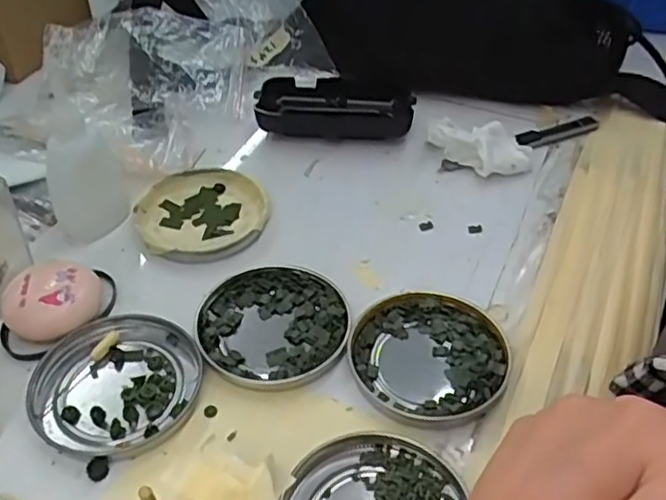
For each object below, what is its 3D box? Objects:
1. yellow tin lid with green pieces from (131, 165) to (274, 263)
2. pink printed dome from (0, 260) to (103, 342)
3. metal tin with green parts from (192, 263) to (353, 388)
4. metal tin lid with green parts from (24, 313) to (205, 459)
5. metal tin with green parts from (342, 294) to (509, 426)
[{"bbox_3d":[-0.081,-0.024,0.418,0.079,0.010,0.077,1,43,-1],"label":"yellow tin lid with green pieces"},{"bbox_3d":[-0.146,0.028,0.353,0.048,0.023,0.039,-18,47,-19],"label":"pink printed dome"},{"bbox_3d":[-0.031,0.038,0.356,0.078,0.009,0.078,1,43,-1],"label":"metal tin with green parts"},{"bbox_3d":[-0.106,0.064,0.328,0.078,0.007,0.076,1,43,-1],"label":"metal tin lid with green parts"},{"bbox_3d":[0.048,0.053,0.340,0.076,0.009,0.075,1,43,-1],"label":"metal tin with green parts"}]

